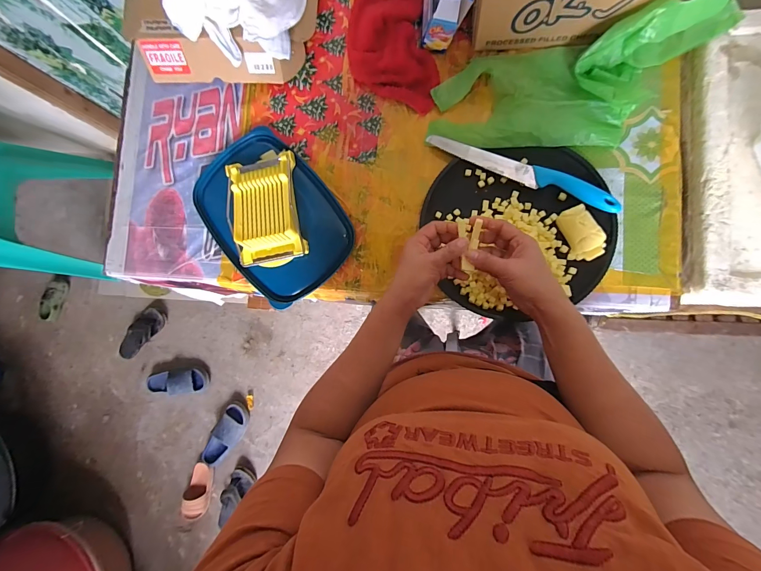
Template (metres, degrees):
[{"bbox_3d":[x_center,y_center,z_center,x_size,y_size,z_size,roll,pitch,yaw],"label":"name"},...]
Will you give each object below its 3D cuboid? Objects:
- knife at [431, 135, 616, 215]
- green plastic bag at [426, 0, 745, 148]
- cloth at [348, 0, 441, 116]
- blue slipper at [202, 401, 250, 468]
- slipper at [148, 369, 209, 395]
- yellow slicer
[{"bbox_3d":[0.222,-0.182,0.536,0.303,0.025,0.036,22,89,10],"label":"knife"},{"bbox_3d":[0.297,-0.313,0.518,0.435,0.074,0.184,-1,86,9],"label":"green plastic bag"},{"bbox_3d":[0.016,-0.422,0.591,0.145,0.038,0.240,-10,84,8],"label":"cloth"},{"bbox_3d":[-0.631,0.611,1.367,0.117,0.063,0.263,27,90,10],"label":"blue slipper"},{"bbox_3d":[-0.869,0.410,1.431,0.251,0.073,0.103,-6,85,8],"label":"slipper"},{"bbox_3d":[-0.205,-0.139,0.593,0.121,0.045,0.203,-9,85,8],"label":"yellow slicer"}]

